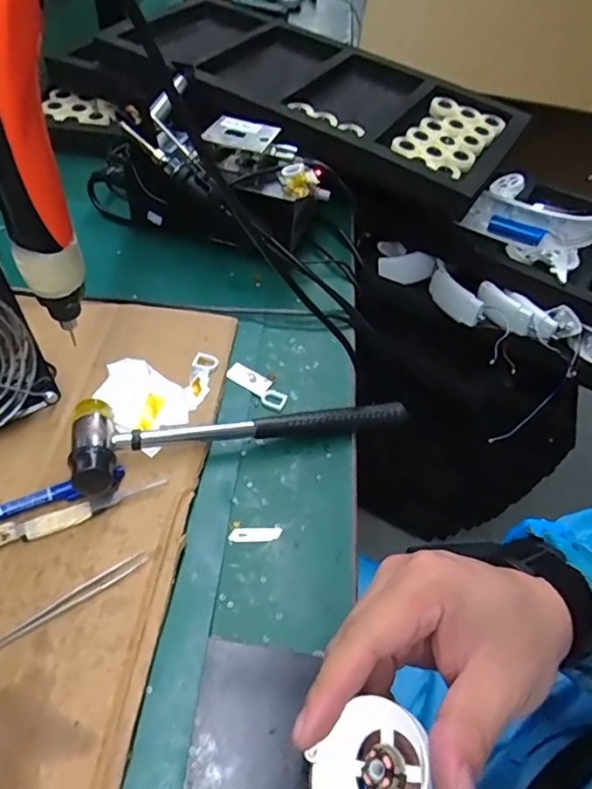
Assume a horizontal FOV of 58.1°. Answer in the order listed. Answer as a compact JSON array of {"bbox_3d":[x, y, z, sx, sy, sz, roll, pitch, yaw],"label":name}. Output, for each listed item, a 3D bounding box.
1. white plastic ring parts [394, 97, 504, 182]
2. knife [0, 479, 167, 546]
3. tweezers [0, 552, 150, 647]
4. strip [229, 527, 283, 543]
[{"bbox_3d":[0.173,-0.294,0.608,0.086,0.015,0.154,31,56,16],"label":"white plastic ring parts"},{"bbox_3d":[-0.149,0.083,0.370,0.116,0.008,0.016,-15,56,-18],"label":"knife"},{"bbox_3d":[-0.154,0.137,0.329,0.132,0.006,0.008,-29,61,-23],"label":"tweezers"},{"bbox_3d":[-0.029,0.101,0.385,0.037,0.004,0.011,1,53,-6],"label":"strip"}]

